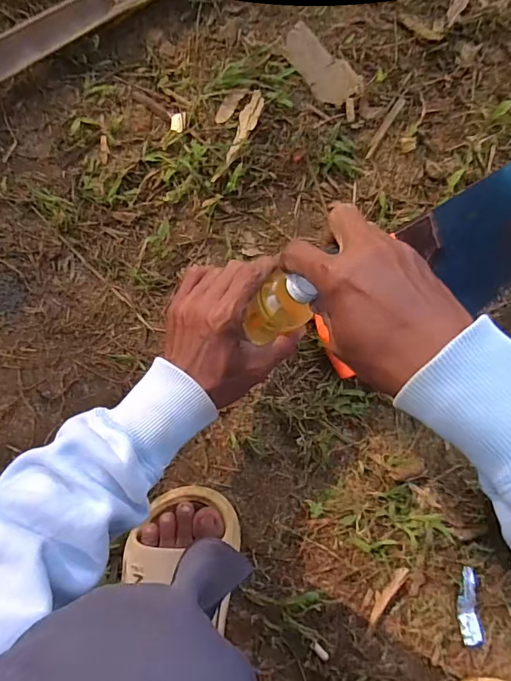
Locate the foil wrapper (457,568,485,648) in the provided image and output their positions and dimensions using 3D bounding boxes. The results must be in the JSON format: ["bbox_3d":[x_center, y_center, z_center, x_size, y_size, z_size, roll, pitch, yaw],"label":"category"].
[{"bbox_3d":[0.234,0.294,0.501,0.025,0.004,0.087,-9,90,-5],"label":"foil wrapper"}]

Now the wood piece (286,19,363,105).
[{"bbox_3d":[0.072,-0.301,0.500,0.096,0.007,0.048,44,87,-3],"label":"wood piece"}]

